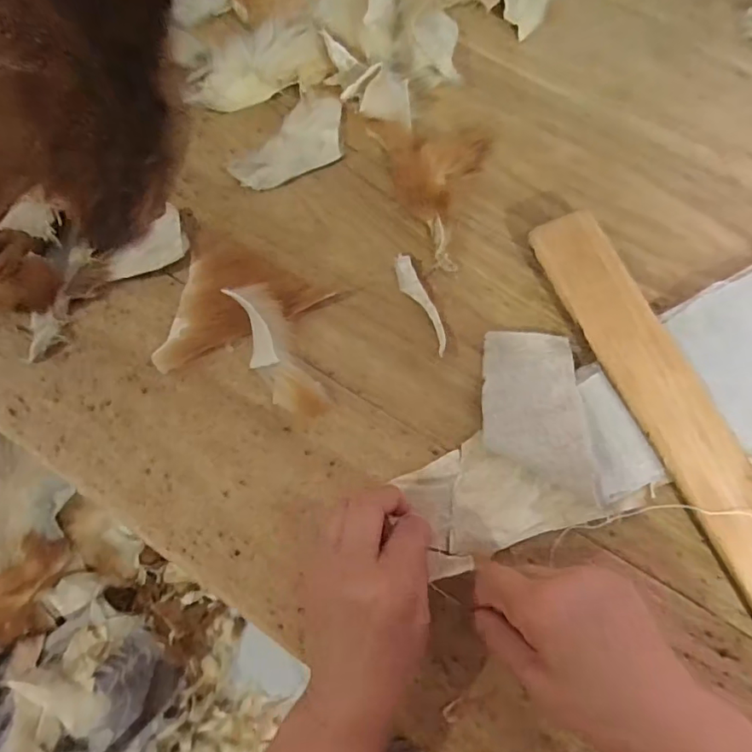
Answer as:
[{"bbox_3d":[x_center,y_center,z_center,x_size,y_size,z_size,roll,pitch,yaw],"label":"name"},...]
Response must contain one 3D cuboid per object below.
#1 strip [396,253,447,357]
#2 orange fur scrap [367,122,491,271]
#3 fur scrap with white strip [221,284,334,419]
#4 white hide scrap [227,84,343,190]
[{"bbox_3d":[0.034,-0.052,0.377,0.015,0.014,0.081,-23,77,-7],"label":"strip"},{"bbox_3d":[0.043,-0.141,0.392,0.092,0.027,0.117,1,75,-1],"label":"orange fur scrap"},{"bbox_3d":[-0.070,-0.017,0.358,0.034,0.020,0.103,-29,78,-9],"label":"fur scrap with white strip"},{"bbox_3d":[-0.064,-0.182,0.405,0.055,0.004,0.099,40,82,1],"label":"white hide scrap"}]

